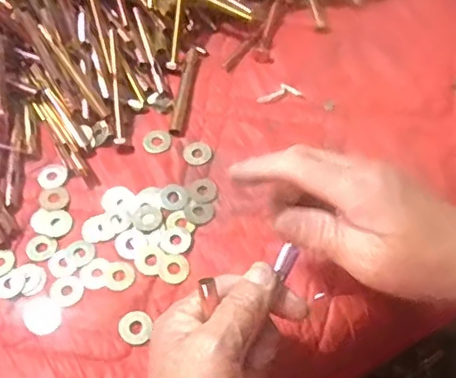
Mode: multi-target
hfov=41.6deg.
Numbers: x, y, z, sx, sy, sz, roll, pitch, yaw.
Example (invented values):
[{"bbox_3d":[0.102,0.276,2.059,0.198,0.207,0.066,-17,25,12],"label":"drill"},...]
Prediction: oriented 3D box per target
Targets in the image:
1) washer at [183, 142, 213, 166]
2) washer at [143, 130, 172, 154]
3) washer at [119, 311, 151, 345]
[{"bbox_3d":[-0.023,-0.029,0.467,0.021,0.004,0.022,-1,59,1],"label":"washer"},{"bbox_3d":[-0.056,-0.038,0.473,0.022,0.004,0.021,-33,63,-17],"label":"washer"},{"bbox_3d":[-0.061,0.091,0.393,0.021,0.004,0.022,-1,59,1],"label":"washer"}]

